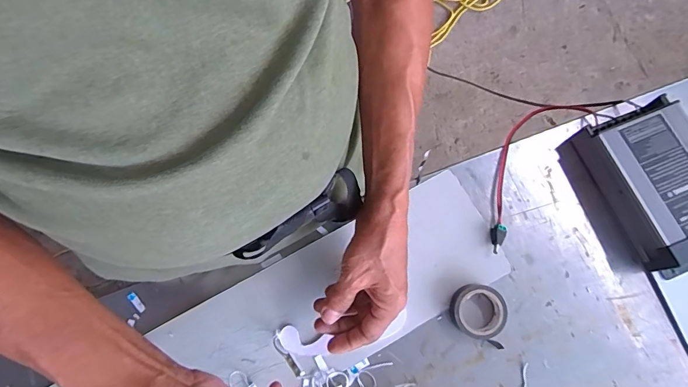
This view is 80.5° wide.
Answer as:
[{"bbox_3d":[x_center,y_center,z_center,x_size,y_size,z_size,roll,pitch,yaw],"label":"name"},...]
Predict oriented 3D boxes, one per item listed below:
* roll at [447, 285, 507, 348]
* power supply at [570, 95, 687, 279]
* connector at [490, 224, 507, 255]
[{"bbox_3d":[0.148,0.131,0.448,0.060,0.022,0.056,0,76,0],"label":"roll"},{"bbox_3d":[0.364,-0.008,0.464,0.110,0.056,0.184,-21,77,-5],"label":"power supply"},{"bbox_3d":[0.176,0.052,0.471,0.014,0.012,0.035,18,77,4],"label":"connector"}]

